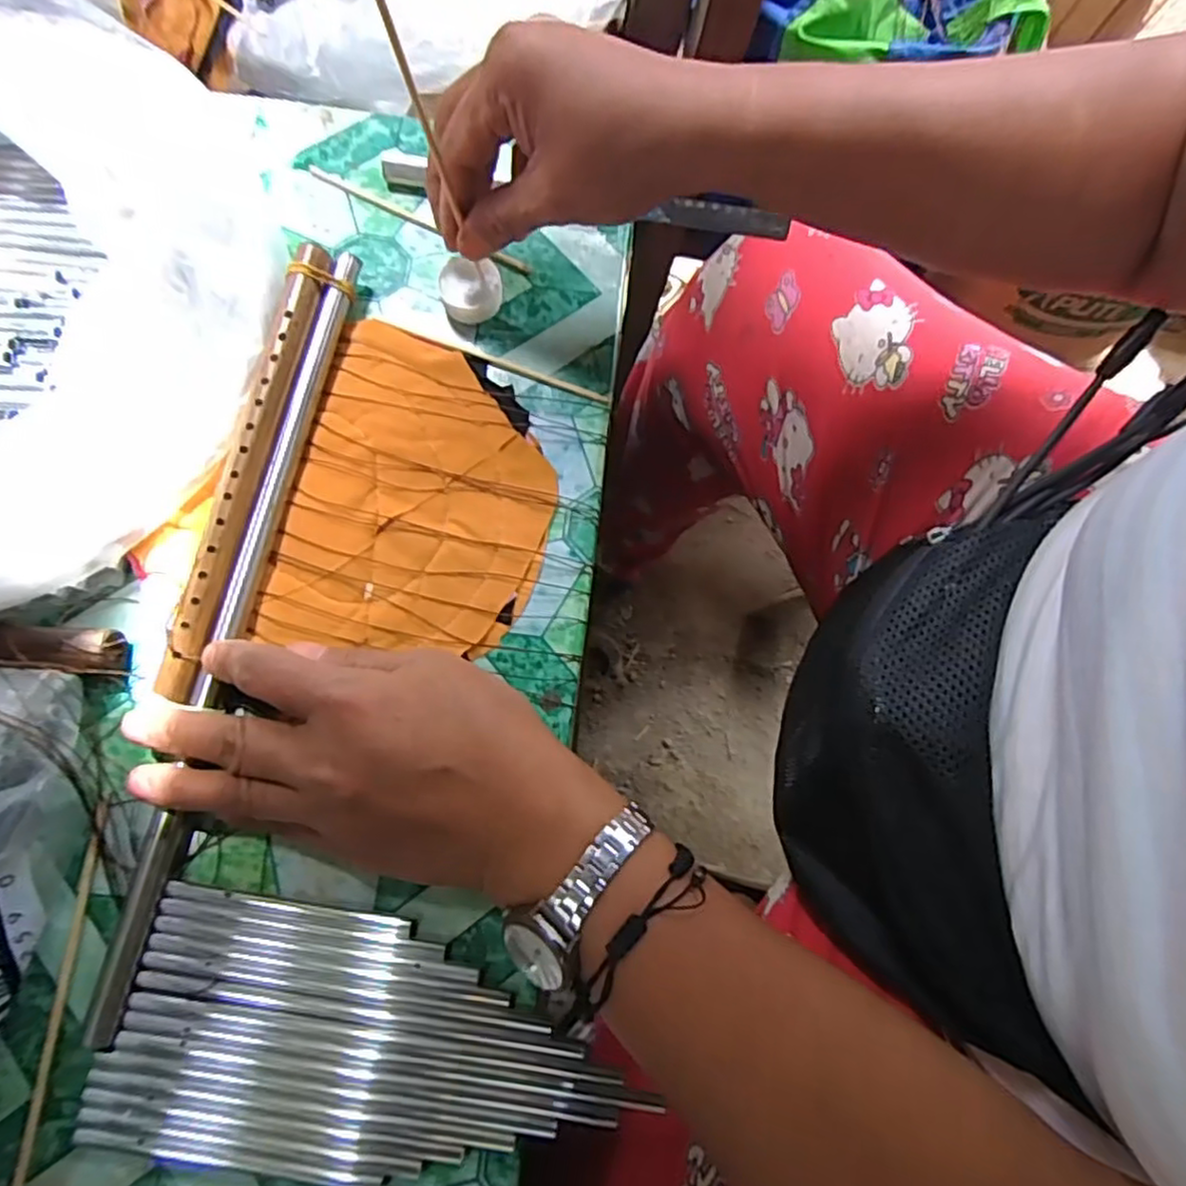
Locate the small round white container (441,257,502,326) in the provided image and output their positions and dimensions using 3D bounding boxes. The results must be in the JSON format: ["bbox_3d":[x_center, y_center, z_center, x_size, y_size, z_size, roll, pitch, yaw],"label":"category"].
[{"bbox_3d":[-0.059,-0.148,0.334,0.029,0.017,0.028,1,75,-2],"label":"small round white container"}]

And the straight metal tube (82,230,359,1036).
[{"bbox_3d":[-0.150,0.002,0.291,0.012,0.013,0.337,11,77,1],"label":"straight metal tube"}]

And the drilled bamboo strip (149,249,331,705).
[{"bbox_3d":[-0.154,-0.060,0.301,0.021,0.013,0.209,11,78,1],"label":"drilled bamboo strip"}]

